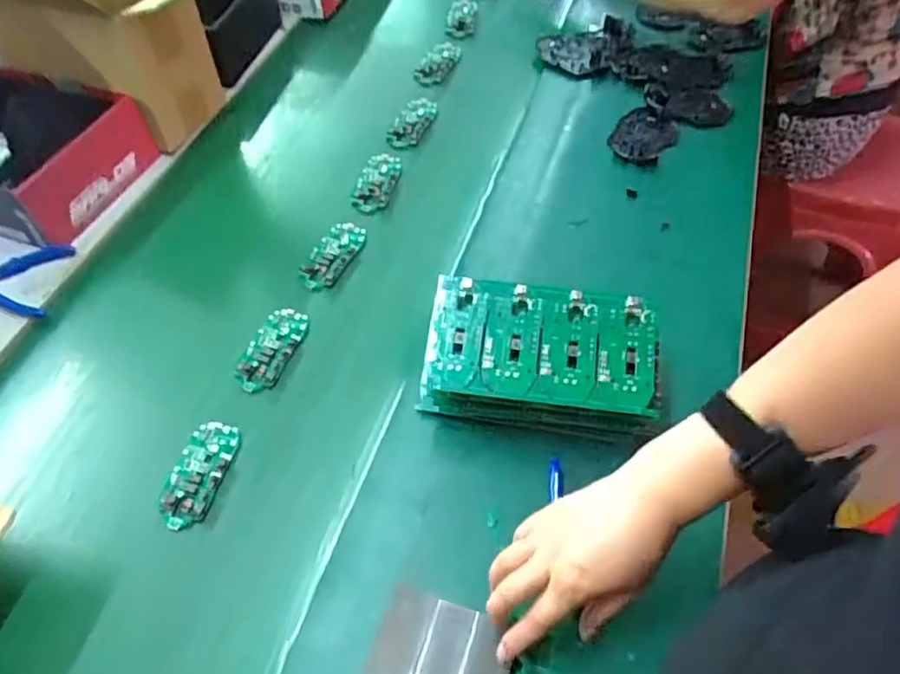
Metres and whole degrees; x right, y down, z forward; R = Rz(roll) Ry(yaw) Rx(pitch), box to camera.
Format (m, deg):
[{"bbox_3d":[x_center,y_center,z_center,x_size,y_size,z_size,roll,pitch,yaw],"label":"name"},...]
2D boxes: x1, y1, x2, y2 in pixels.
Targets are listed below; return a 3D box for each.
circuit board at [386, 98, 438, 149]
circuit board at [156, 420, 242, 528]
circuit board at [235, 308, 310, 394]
[{"bbox_3d":[-0.048,-0.277,0.880,0.044,0.022,0.091,24,58,17],"label":"circuit board"},{"bbox_3d":[-0.221,0.120,0.592,0.045,0.011,0.097,12,55,9],"label":"circuit board"},{"bbox_3d":[-0.178,0.010,0.667,0.047,0.021,0.096,14,55,10],"label":"circuit board"}]

